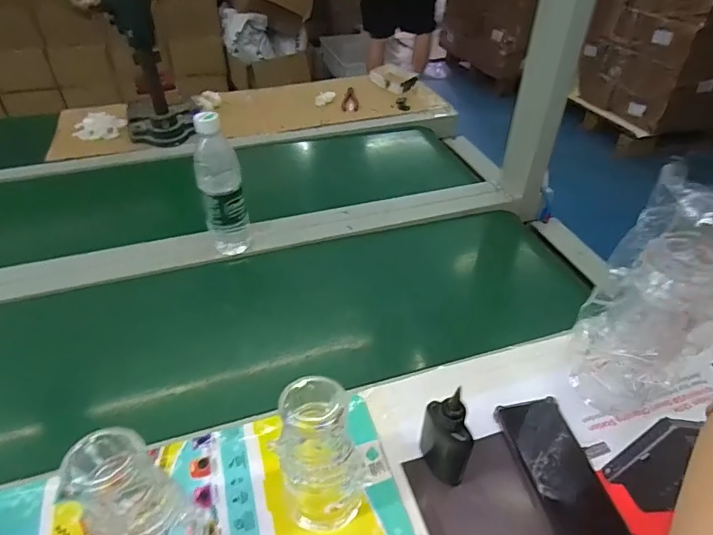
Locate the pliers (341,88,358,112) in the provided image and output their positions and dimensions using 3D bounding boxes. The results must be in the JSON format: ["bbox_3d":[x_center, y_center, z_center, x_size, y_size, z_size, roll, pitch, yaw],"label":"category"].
[{"bbox_3d":[-0.018,-0.448,1.234,0.043,0.020,0.116,-1,41,-3],"label":"pliers"}]

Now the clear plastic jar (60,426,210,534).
[{"bbox_3d":[-0.177,0.199,0.381,0.071,0.178,0.057,-22,47,-24],"label":"clear plastic jar"}]

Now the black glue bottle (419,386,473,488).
[{"bbox_3d":[0.090,0.163,0.457,0.054,0.126,0.024,25,47,24],"label":"black glue bottle"}]

